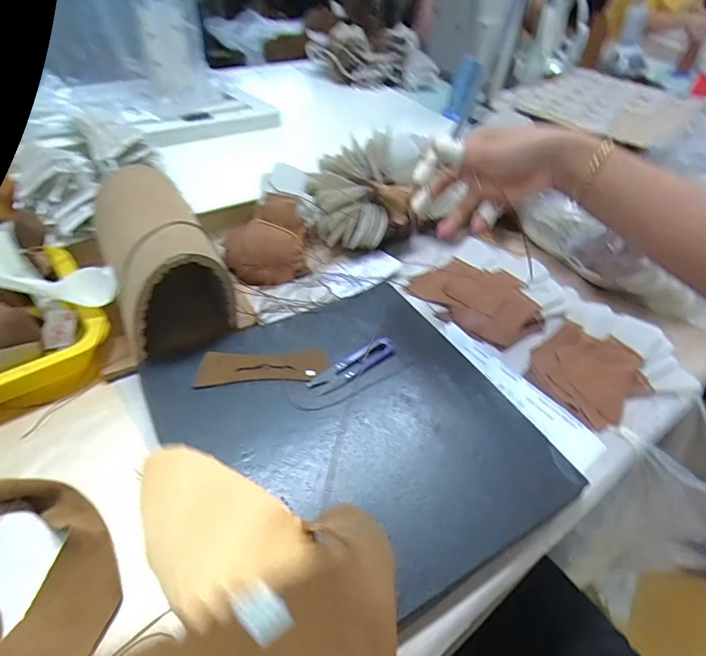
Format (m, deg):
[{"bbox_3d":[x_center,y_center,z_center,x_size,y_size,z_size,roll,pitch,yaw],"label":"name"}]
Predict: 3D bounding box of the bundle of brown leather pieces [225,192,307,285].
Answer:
[{"bbox_3d":[-0.110,-0.112,0.577,0.099,0.069,0.090,2,45,-6],"label":"bundle of brown leather pieces"}]

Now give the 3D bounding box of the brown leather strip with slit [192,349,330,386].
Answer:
[{"bbox_3d":[-0.089,0.038,0.456,0.126,0.004,0.038,0,46,-9],"label":"brown leather strip with slit"}]

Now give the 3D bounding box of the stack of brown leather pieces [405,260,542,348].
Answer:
[{"bbox_3d":[0.160,-0.038,0.578,0.119,0.017,0.146,-24,53,-28],"label":"stack of brown leather pieces"}]

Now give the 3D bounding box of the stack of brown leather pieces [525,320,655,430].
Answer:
[{"bbox_3d":[0.257,0.046,0.500,0.108,0.025,0.109,-28,55,-31],"label":"stack of brown leather pieces"}]

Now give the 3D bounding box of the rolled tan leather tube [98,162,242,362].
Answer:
[{"bbox_3d":[-0.200,-0.078,0.486,0.109,0.113,0.175,-17,50,-23],"label":"rolled tan leather tube"}]

